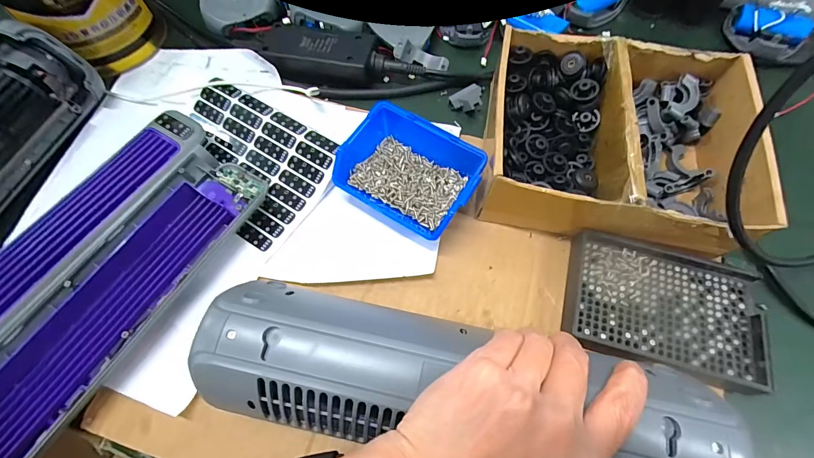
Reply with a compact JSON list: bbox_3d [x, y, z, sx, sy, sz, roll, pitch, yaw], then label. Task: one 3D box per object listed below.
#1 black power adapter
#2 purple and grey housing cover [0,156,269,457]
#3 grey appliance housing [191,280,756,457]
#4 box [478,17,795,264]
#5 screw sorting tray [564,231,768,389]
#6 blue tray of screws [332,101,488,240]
[{"bbox_3d":[-0.105,-0.183,0.384,0.162,0.026,0.052,5,66,2],"label":"black power adapter"},{"bbox_3d":[-0.223,0.060,0.275,0.076,0.028,0.289,29,69,12],"label":"purple and grey housing cover"},{"bbox_3d":[0.028,0.091,0.213,0.297,0.037,0.079,10,68,4],"label":"grey appliance housing"},{"bbox_3d":[0.173,-0.079,0.315,0.198,0.067,0.170,9,66,4],"label":"box"},{"bbox_3d":[0.194,0.058,0.282,0.133,0.024,0.096,14,66,6],"label":"screw sorting tray"},{"bbox_3d":[0.002,-0.048,0.315,0.109,0.040,0.082,31,69,13],"label":"blue tray of screws"}]

